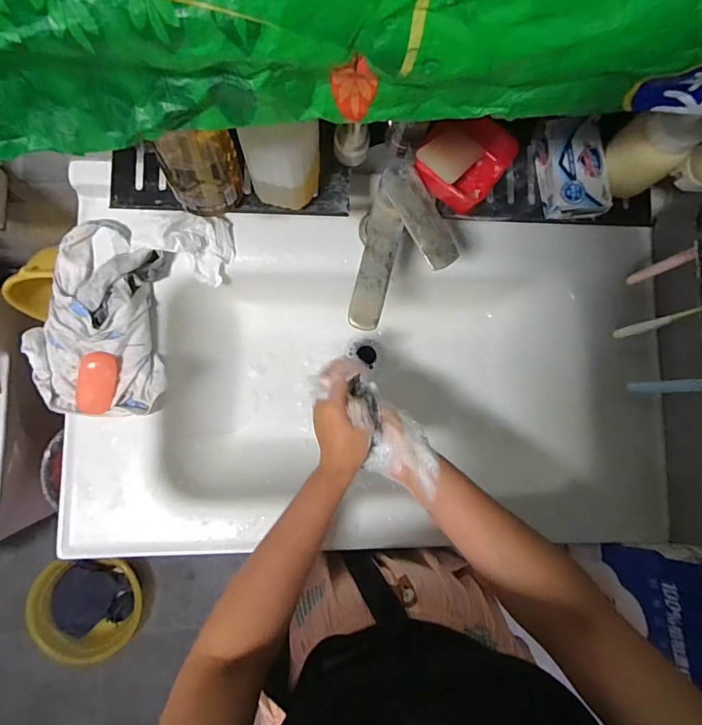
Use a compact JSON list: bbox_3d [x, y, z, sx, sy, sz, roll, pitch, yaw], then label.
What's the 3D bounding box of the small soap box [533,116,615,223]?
[{"bbox_3d":[0.237,-0.203,0.473,0.056,0.037,0.100,-6,86,-5],"label":"small soap box"}]

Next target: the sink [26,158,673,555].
[{"bbox_3d":[0.027,0.020,0.659,0.806,0.201,0.459,3,85,-5],"label":"sink"}]

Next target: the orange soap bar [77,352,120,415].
[{"bbox_3d":[-0.315,0.026,0.548,0.042,0.020,0.077,13,85,-4],"label":"orange soap bar"}]

